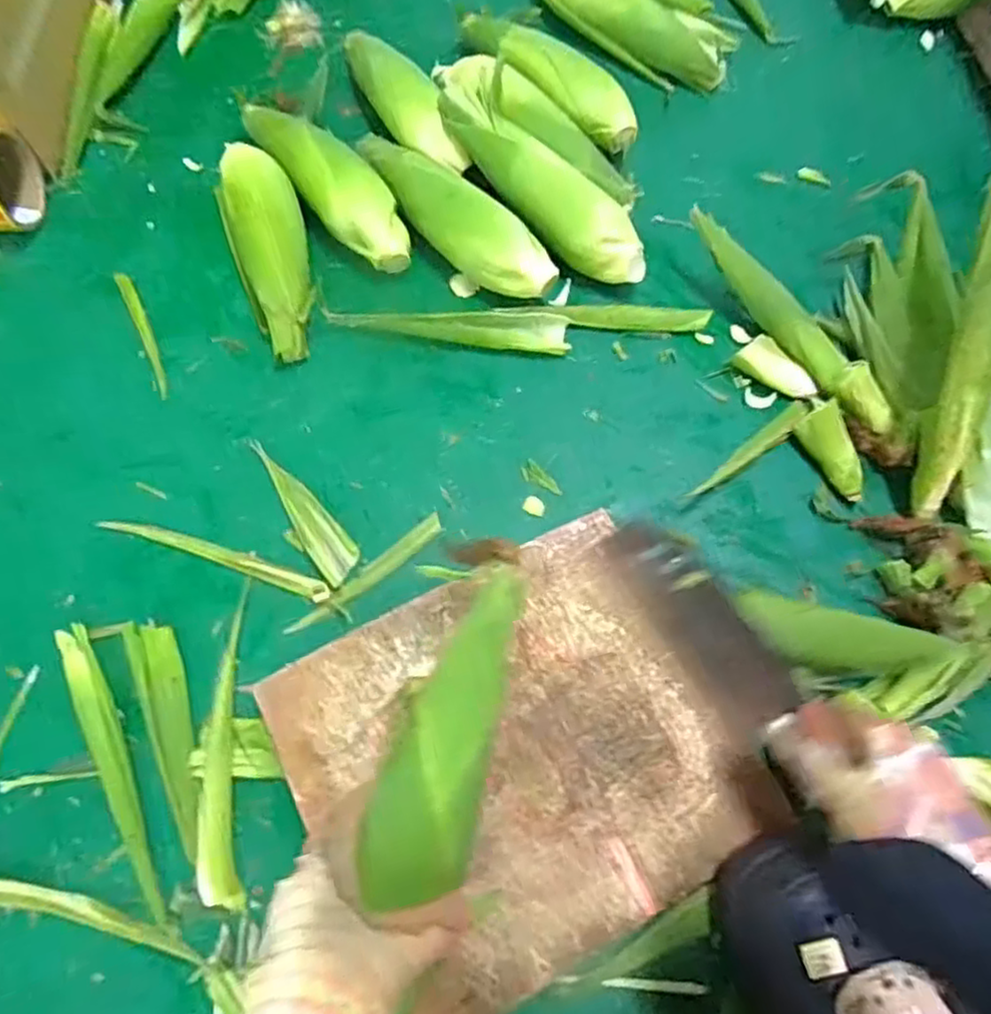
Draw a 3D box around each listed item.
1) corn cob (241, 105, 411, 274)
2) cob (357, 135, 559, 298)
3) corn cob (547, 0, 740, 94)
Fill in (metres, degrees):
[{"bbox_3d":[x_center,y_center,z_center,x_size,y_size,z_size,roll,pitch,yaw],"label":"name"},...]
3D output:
[{"bbox_3d":[-0.163,-0.314,0.669,0.063,0.066,0.250,-38,73,-14],"label":"corn cob"},{"bbox_3d":[-0.047,-0.274,0.636,0.055,0.048,0.252,-41,74,-15],"label":"cob"},{"bbox_3d":[0.143,-0.539,0.767,0.251,0.051,0.072,33,71,12],"label":"corn cob"}]

